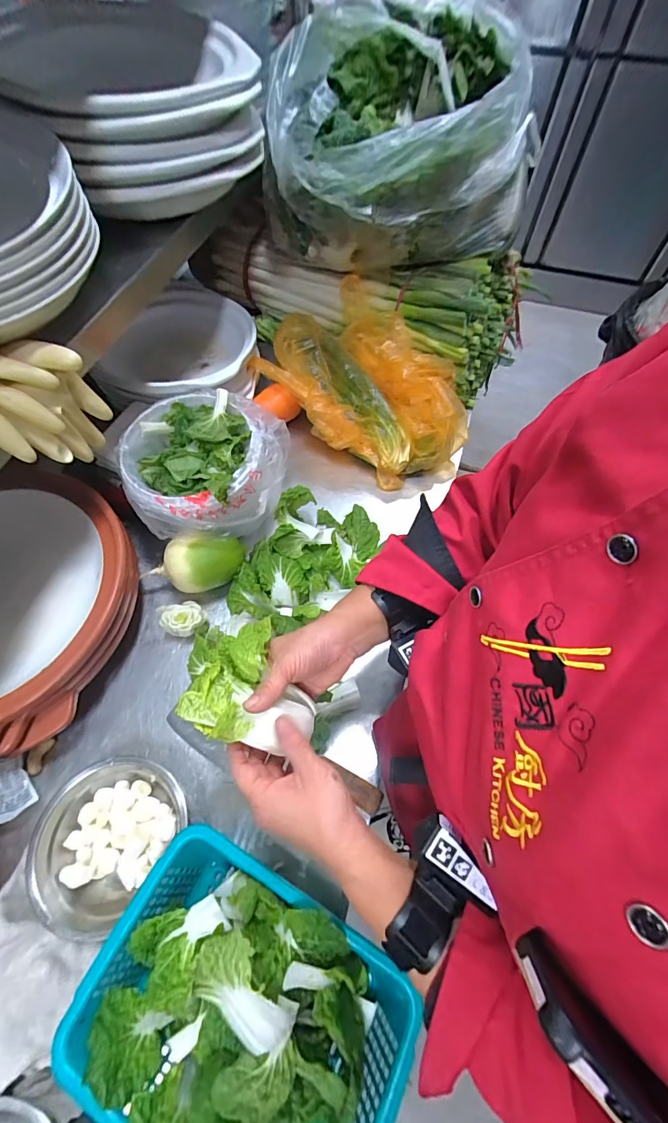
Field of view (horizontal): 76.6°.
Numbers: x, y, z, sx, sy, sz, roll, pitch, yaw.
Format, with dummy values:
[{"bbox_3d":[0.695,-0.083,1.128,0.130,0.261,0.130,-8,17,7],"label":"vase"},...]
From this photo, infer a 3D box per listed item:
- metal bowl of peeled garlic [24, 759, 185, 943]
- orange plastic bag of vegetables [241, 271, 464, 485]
[{"bbox_3d":[-0.271,0.328,0.507,0.144,0.054,0.173,29,66,13],"label":"metal bowl of peeled garlic"},{"bbox_3d":[0.065,-0.330,0.795,0.397,0.153,0.252,37,68,17],"label":"orange plastic bag of vegetables"}]

